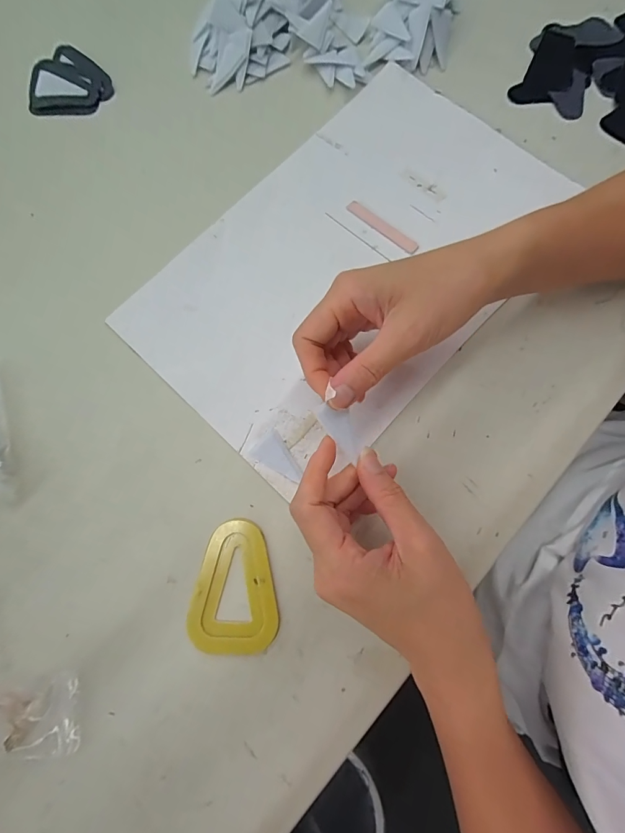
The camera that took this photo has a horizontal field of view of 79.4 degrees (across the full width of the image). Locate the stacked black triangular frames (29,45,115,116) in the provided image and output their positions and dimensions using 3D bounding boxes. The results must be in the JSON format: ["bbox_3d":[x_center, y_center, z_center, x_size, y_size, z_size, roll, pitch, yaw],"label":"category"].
[{"bbox_3d":[-0.243,-0.325,0.371,0.075,0.016,0.064,-44,82,-8],"label":"stacked black triangular frames"}]

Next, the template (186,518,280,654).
[{"bbox_3d":[-0.052,0.117,0.263,0.058,0.008,0.084,3,79,1],"label":"template"}]

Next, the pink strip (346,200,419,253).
[{"bbox_3d":[0.061,-0.167,0.327,0.073,0.004,0.013,40,82,8],"label":"pink strip"}]

